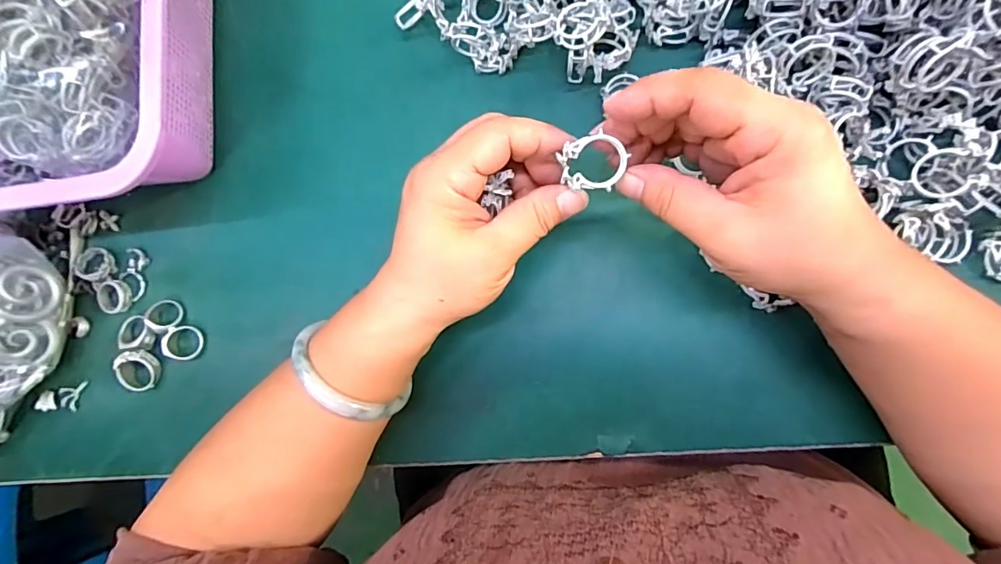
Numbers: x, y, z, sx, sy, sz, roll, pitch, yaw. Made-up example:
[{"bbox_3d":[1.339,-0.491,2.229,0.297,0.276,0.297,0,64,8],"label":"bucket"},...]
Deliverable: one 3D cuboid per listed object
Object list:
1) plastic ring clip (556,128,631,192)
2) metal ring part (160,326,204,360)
[{"bbox_3d":[0.042,-0.055,0.222,0.025,0.011,0.023,6,108,4],"label":"plastic ring clip"},{"bbox_3d":[-0.216,0.041,0.328,0.026,0.004,0.023,5,78,-9],"label":"metal ring part"}]

